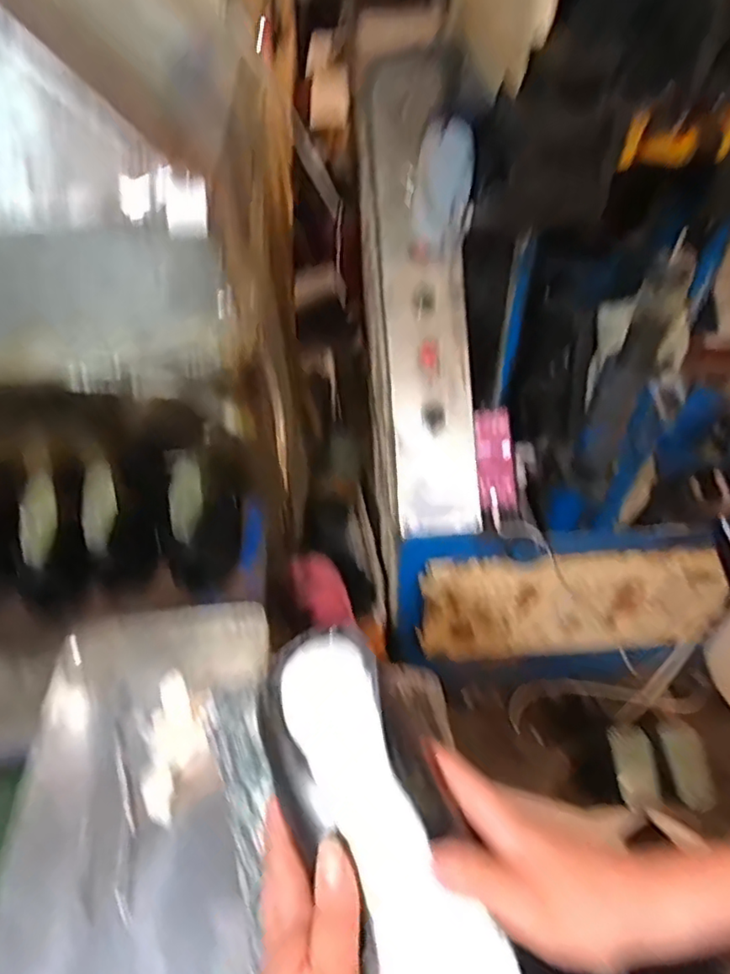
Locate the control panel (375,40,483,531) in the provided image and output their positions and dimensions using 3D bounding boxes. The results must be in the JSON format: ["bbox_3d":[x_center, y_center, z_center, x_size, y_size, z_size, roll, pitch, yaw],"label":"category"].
[{"bbox_3d":[0.087,-0.299,0.927,0.140,0.081,0.728,-5,92,-1],"label":"control panel"}]

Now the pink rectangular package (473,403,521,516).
[{"bbox_3d":[0.215,-0.045,0.988,0.066,0.025,0.171,-6,87,-2],"label":"pink rectangular package"}]

